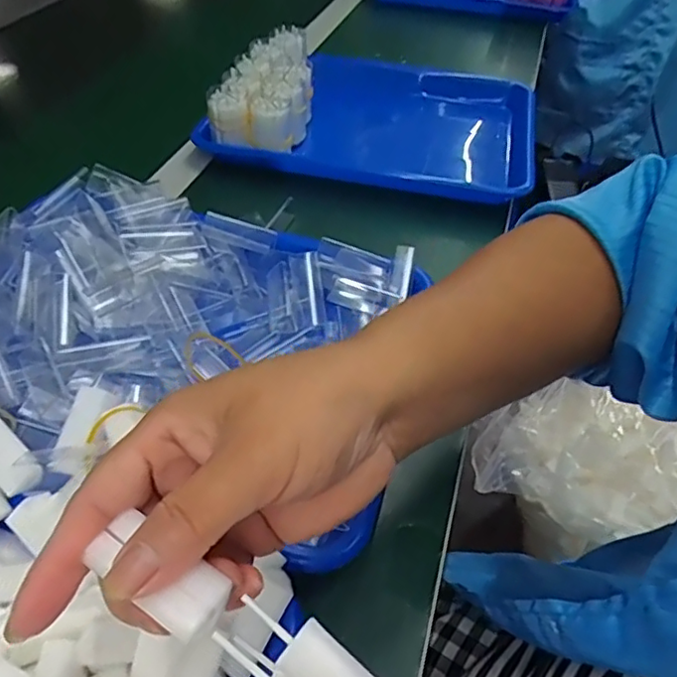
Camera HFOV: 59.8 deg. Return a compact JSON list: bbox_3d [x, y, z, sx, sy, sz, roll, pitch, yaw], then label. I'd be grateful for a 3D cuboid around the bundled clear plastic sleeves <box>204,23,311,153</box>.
[{"bbox_3d":[-0.075,-0.270,0.624,0.092,0.050,0.208,3,45,-1],"label":"bundled clear plastic sleeves"}]

